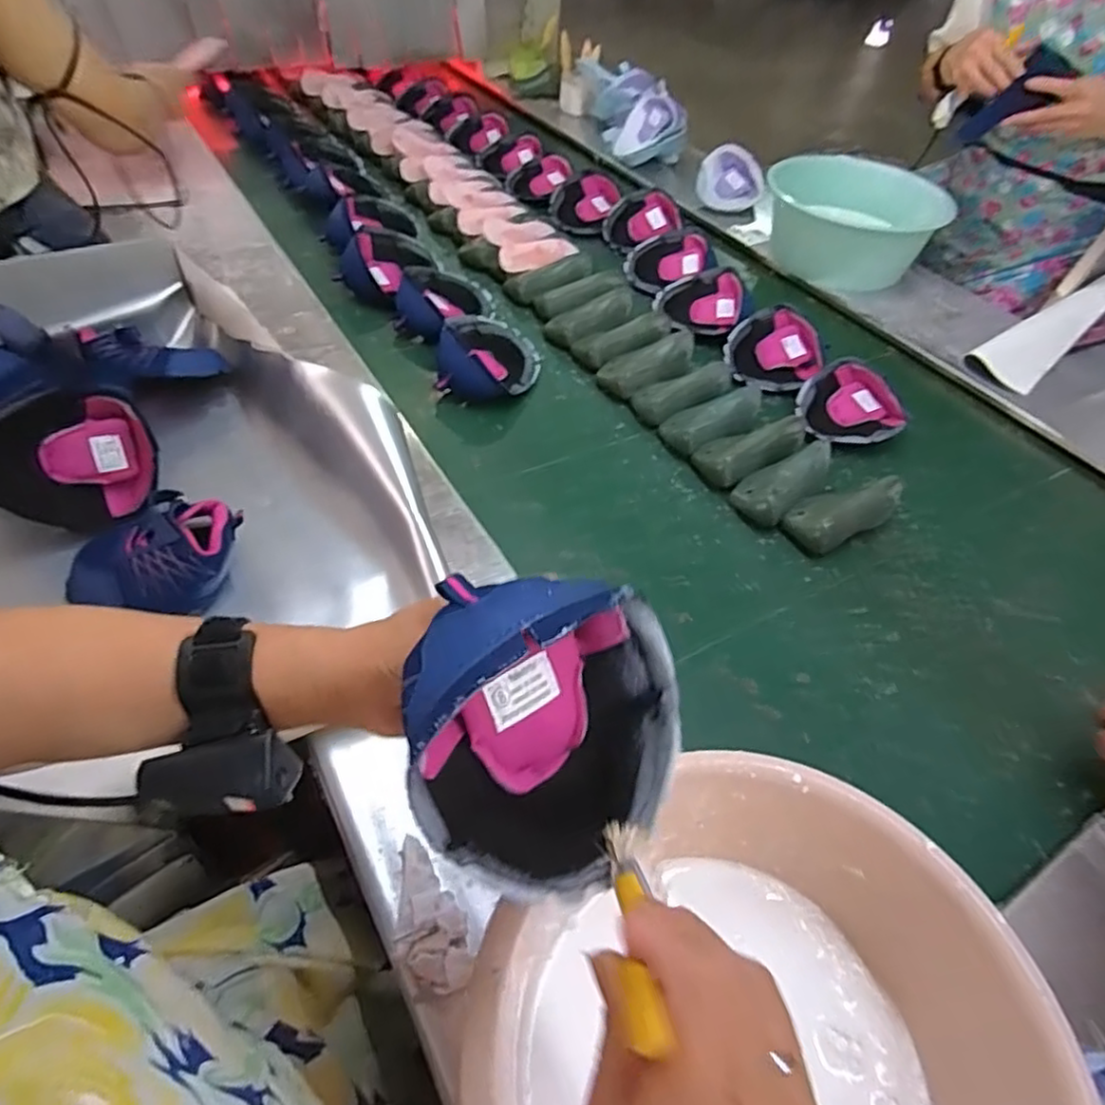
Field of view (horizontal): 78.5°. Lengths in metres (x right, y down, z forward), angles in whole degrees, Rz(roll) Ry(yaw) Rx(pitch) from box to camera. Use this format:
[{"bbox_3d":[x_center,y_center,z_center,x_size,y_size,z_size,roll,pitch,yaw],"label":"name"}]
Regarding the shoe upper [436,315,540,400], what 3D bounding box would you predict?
[{"bbox_3d":[-0.092,-0.273,0.961,0.144,0.040,0.147,23,53,-16],"label":"shoe upper"}]

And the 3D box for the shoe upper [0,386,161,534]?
[{"bbox_3d":[-0.451,-0.087,0.656,0.130,0.127,0.042,-39,39,-27],"label":"shoe upper"}]

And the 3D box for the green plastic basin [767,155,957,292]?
[{"bbox_3d":[0.552,-0.624,1.264,0.300,0.117,0.312,14,49,7],"label":"green plastic basin"}]

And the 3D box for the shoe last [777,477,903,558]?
[{"bbox_3d":[0.344,-0.055,0.803,0.148,0.055,0.071,-26,55,-25],"label":"shoe last"}]

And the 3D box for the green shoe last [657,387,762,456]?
[{"bbox_3d":[0.218,-0.179,0.900,0.147,0.049,0.067,-21,53,-22],"label":"green shoe last"}]

